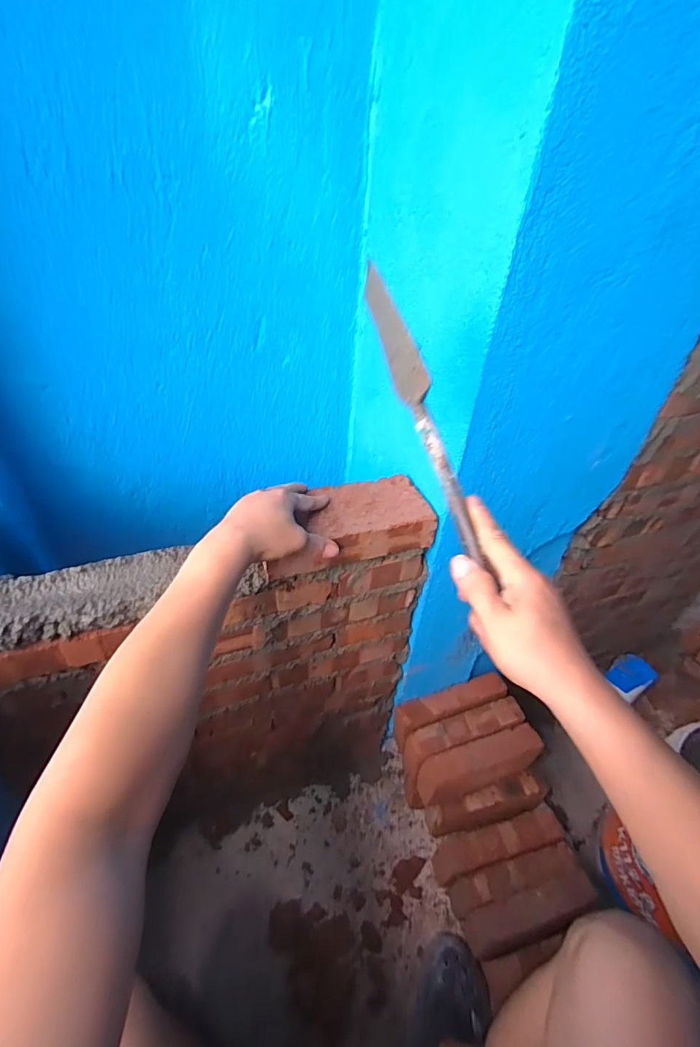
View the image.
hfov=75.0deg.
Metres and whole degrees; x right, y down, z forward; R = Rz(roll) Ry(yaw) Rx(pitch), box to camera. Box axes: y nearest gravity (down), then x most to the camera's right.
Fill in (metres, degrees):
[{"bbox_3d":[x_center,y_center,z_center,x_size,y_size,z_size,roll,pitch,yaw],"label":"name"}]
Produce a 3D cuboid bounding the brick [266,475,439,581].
[{"bbox_3d":[-0.006,0.000,0.586,0.209,0.051,0.098,-11,44,-17],"label":"brick"}]

